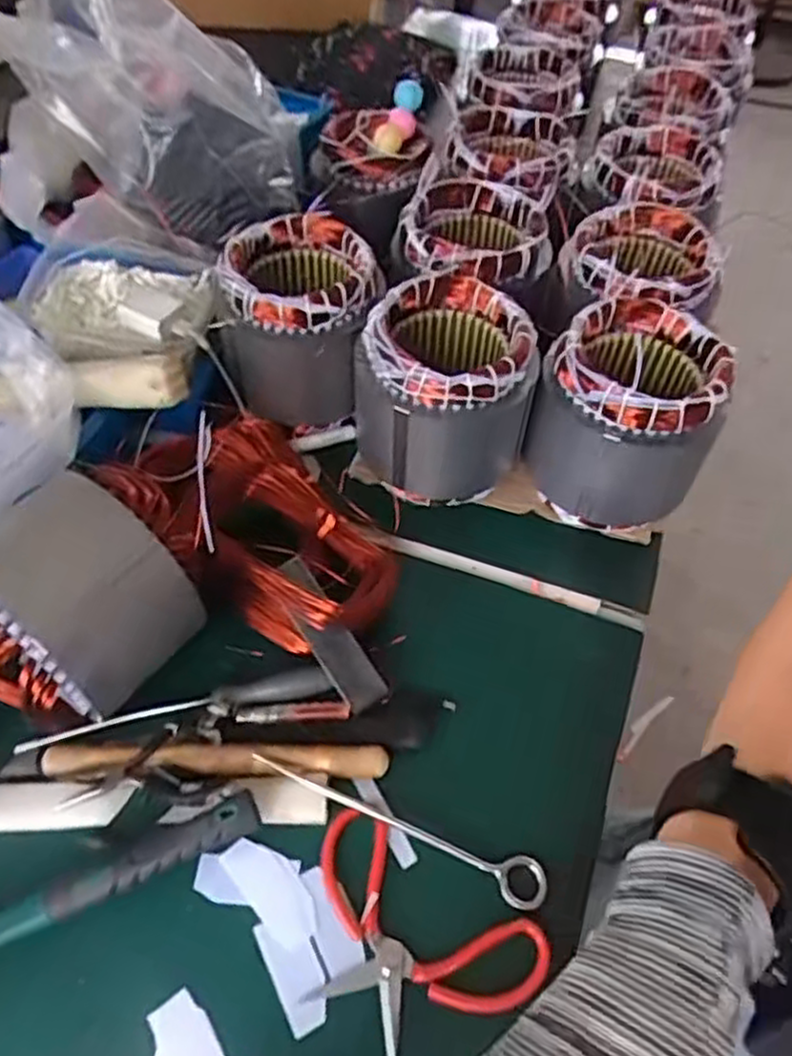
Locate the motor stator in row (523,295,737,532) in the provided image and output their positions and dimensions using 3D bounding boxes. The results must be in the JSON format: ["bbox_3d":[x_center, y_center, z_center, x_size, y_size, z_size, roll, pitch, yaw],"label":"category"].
[{"bbox_3d":[0.201,-0.099,0.686,0.143,0.170,0.148,17,55,11],"label":"motor stator in row"}]

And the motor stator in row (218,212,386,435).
[{"bbox_3d":[-0.087,-0.188,0.728,0.139,0.156,0.138,4,53,1],"label":"motor stator in row"}]

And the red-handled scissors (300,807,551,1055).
[{"bbox_3d":[0.005,0.275,0.497,0.165,0.011,0.115,28,57,18],"label":"red-handled scissors"}]

